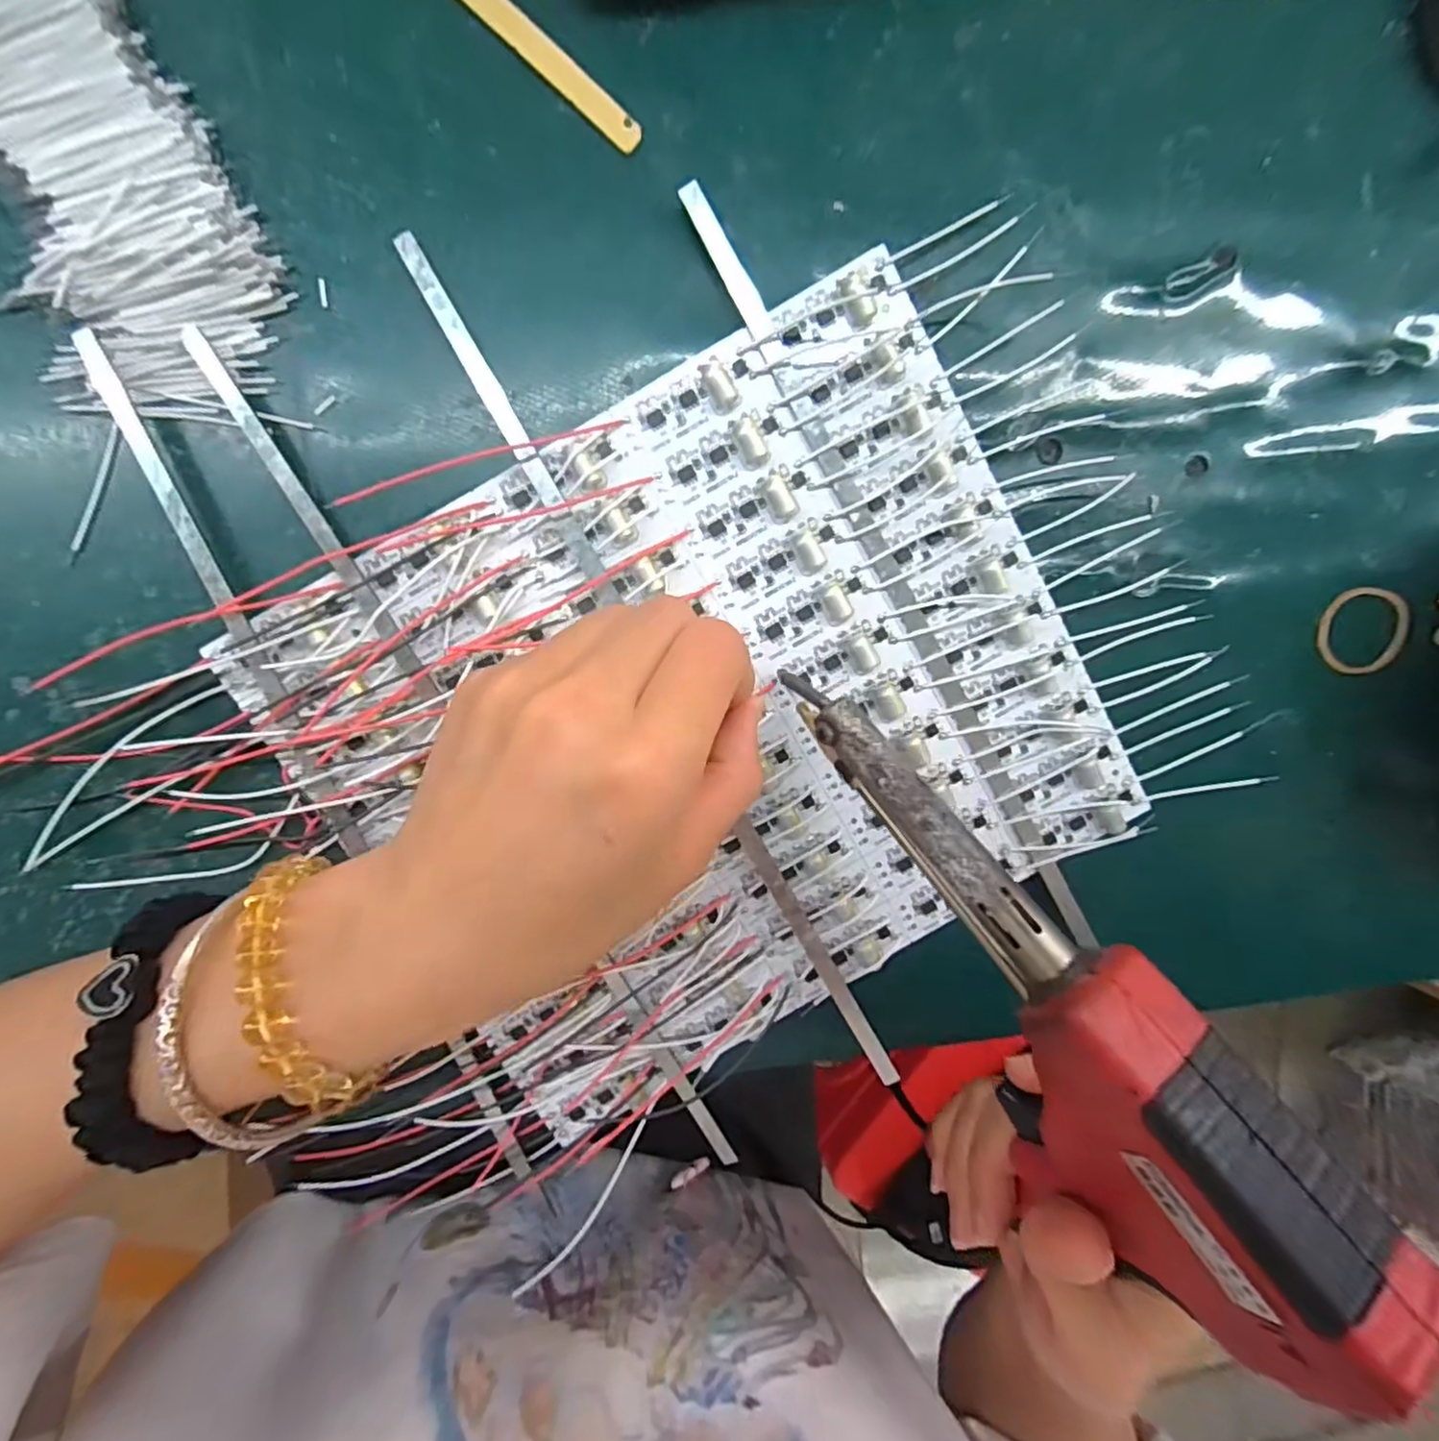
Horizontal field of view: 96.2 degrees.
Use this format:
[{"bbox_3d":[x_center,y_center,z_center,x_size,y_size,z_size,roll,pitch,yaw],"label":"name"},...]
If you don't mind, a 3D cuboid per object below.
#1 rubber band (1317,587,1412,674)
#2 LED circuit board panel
[{"bbox_3d":[0.225,-0.031,0.223,0.032,0.004,0.029,-1,98,-5],"label":"rubber band"},{"bbox_3d":[-0.003,0.005,0.205,0.226,0.009,0.196,-30,99,-1],"label":"LED circuit board panel"}]

